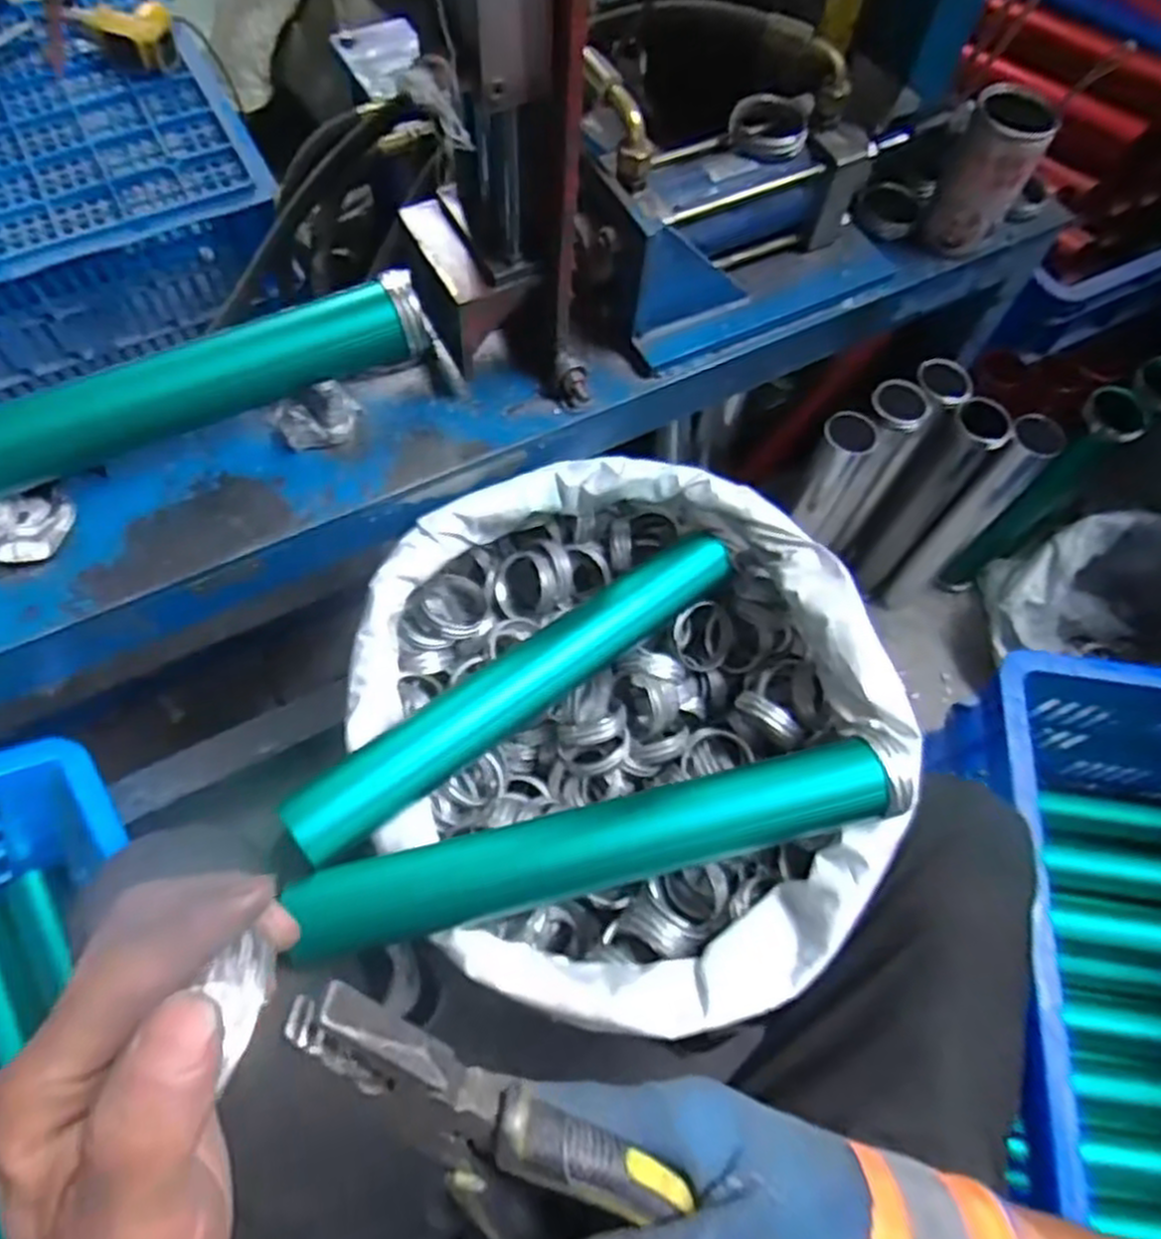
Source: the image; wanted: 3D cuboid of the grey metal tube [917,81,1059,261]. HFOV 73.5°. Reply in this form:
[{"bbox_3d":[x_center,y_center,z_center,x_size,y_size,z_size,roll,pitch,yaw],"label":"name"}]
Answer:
[{"bbox_3d":[0.339,-0.374,0.653,0.064,0.102,0.063,27,67,9],"label":"grey metal tube"}]

